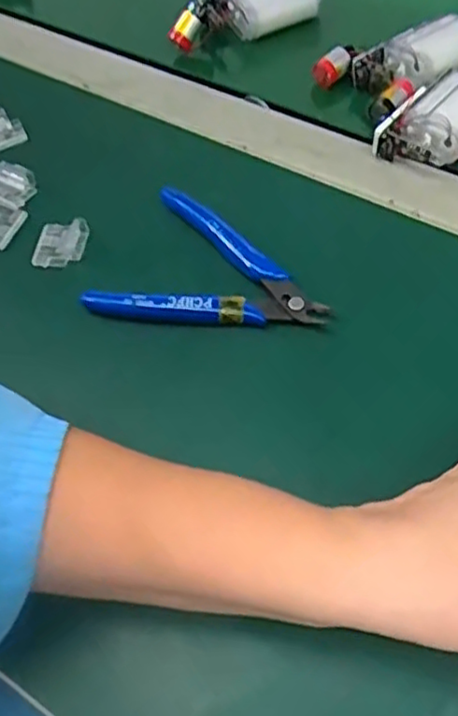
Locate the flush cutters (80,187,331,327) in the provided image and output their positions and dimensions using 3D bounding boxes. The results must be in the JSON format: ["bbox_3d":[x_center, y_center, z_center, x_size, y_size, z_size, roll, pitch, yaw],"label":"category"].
[{"bbox_3d":[-0.006,-0.038,0.348,0.112,0.017,0.081,24,63,18],"label":"flush cutters"}]

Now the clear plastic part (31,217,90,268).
[{"bbox_3d":[-0.095,-0.065,0.375,0.027,0.012,0.028,6,59,8],"label":"clear plastic part"}]

